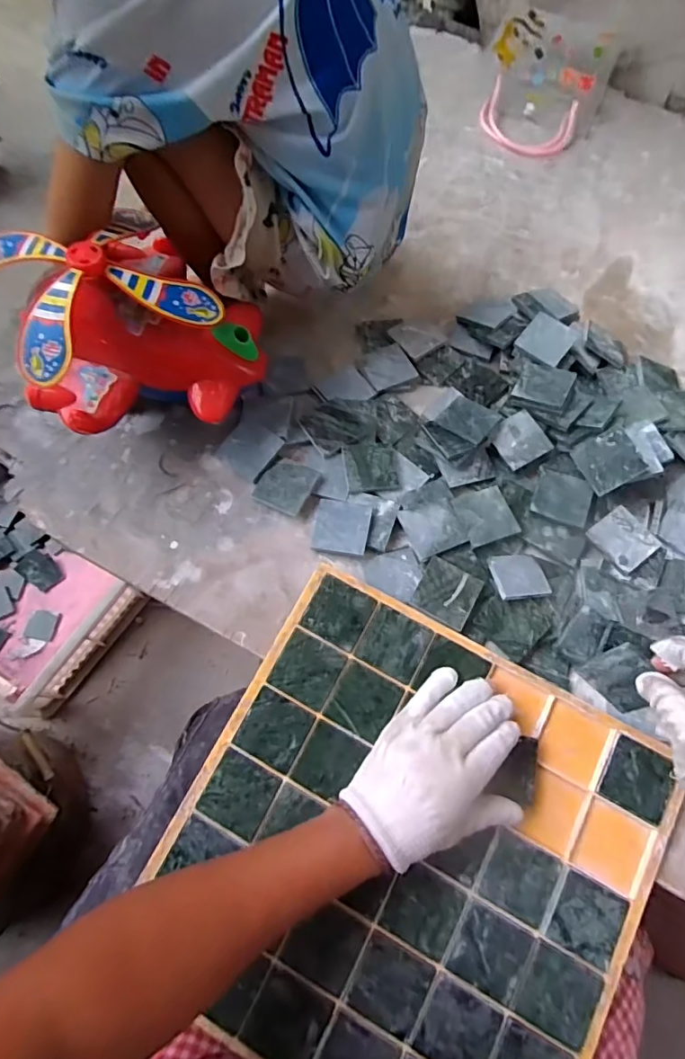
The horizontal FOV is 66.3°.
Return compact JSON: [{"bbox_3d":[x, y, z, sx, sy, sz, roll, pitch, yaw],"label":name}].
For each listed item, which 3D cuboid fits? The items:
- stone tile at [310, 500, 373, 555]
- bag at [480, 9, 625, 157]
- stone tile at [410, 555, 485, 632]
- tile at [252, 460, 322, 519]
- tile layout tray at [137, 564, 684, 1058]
[{"bbox_3d":[-0.001,-0.003,0.458,0.047,0.006,0.049,10,66,3],"label":"stone tile"},{"bbox_3d":[0.277,-0.612,0.717,0.165,0.061,0.228,21,67,7],"label":"bag"},{"bbox_3d":[0.087,0.052,0.435,0.048,0.004,0.048,29,68,10],"label":"stone tile"},{"bbox_3d":[-0.050,-0.040,0.477,0.046,0.007,0.046,24,67,8],"label":"tile"},{"bbox_3d":[0.047,0.233,0.379,0.314,0.009,0.306,27,76,10],"label":"tile layout tray"}]

